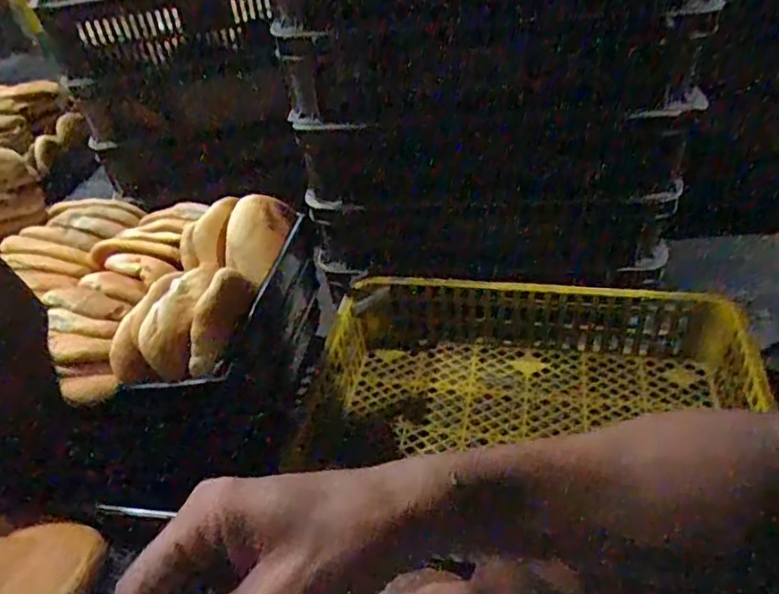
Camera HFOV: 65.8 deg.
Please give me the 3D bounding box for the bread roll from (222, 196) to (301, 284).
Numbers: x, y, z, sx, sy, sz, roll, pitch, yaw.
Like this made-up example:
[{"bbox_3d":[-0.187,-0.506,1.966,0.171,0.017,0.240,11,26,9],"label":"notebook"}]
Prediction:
[{"bbox_3d":[-0.185,-0.089,0.855,0.060,0.090,0.131,3,39,10],"label":"bread roll"}]

